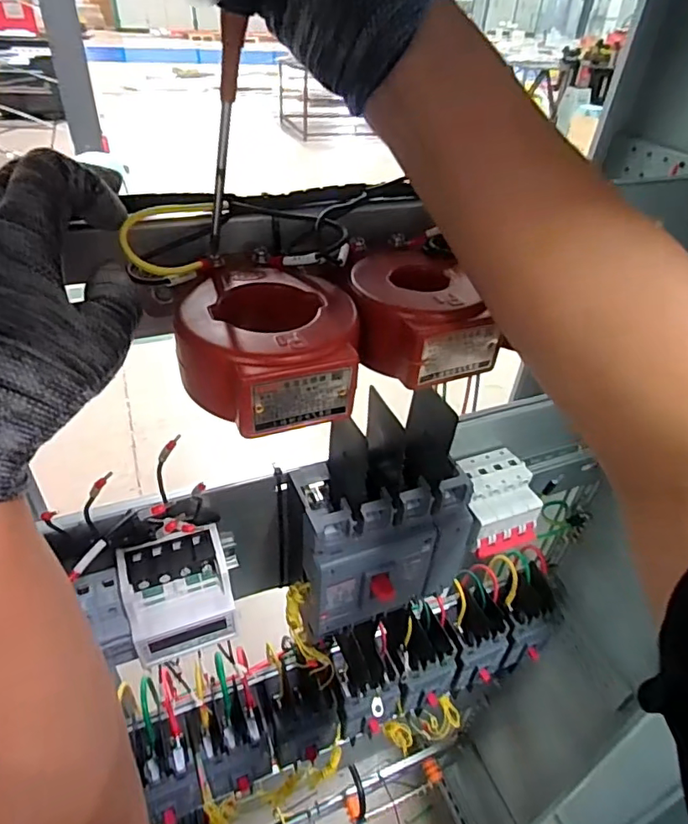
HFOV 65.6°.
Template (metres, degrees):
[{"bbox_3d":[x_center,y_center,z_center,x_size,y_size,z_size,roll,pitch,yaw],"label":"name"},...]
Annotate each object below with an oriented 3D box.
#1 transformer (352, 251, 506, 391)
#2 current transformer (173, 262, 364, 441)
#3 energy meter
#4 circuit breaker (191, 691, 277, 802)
[{"bbox_3d":[0.036,-0.057,0.297,0.067,0.041,0.084,-11,41,-18],"label":"transformer"},{"bbox_3d":[-0.039,-0.035,0.270,0.083,0.038,0.095,-11,41,-18],"label":"current transformer"},{"bbox_3d":[-0.128,0.142,0.416,0.075,0.065,0.064,-14,42,-21],"label":"energy meter"},{"bbox_3d":[-0.126,0.384,0.617,0.076,0.099,0.067,-14,42,-21],"label":"circuit breaker"}]

